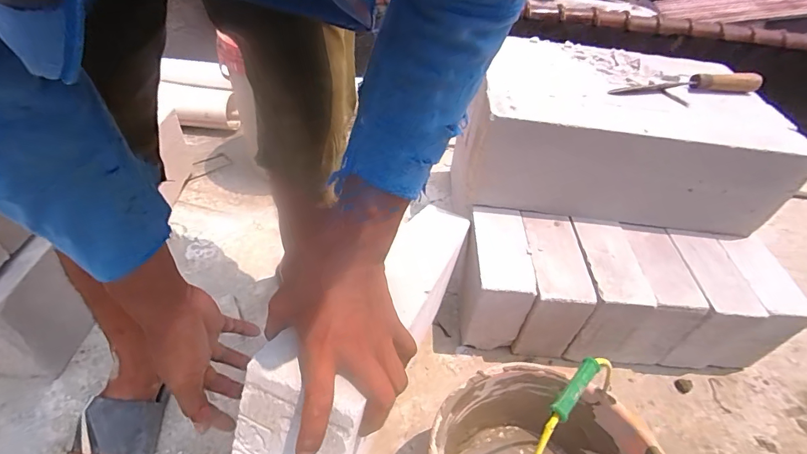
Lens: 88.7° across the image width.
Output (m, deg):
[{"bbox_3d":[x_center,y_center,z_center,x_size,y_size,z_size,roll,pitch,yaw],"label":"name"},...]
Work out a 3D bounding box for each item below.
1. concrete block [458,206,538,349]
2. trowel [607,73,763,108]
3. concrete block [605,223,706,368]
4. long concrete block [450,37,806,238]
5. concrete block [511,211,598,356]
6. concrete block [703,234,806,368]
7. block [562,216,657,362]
[{"bbox_3d":[0.178,0.105,0.845,0.102,0.194,0.210,5,45,-2],"label":"concrete block"},{"bbox_3d":[0.578,-0.283,0.834,0.349,0.039,0.083,-5,46,-11],"label":"trowel"},{"bbox_3d":[0.488,0.135,0.846,0.100,0.179,0.206,7,45,0],"label":"concrete block"},{"bbox_3d":[0.447,-0.211,0.915,0.579,0.218,0.381,8,44,1],"label":"long concrete block"},{"bbox_3d":[0.279,0.116,0.837,0.102,0.194,0.213,5,44,-2],"label":"concrete block"},{"bbox_3d":[0.686,0.161,0.857,0.109,0.213,0.195,7,45,0],"label":"concrete block"},{"bbox_3d":[0.380,0.119,0.826,0.102,0.172,0.210,6,45,-1],"label":"block"}]

